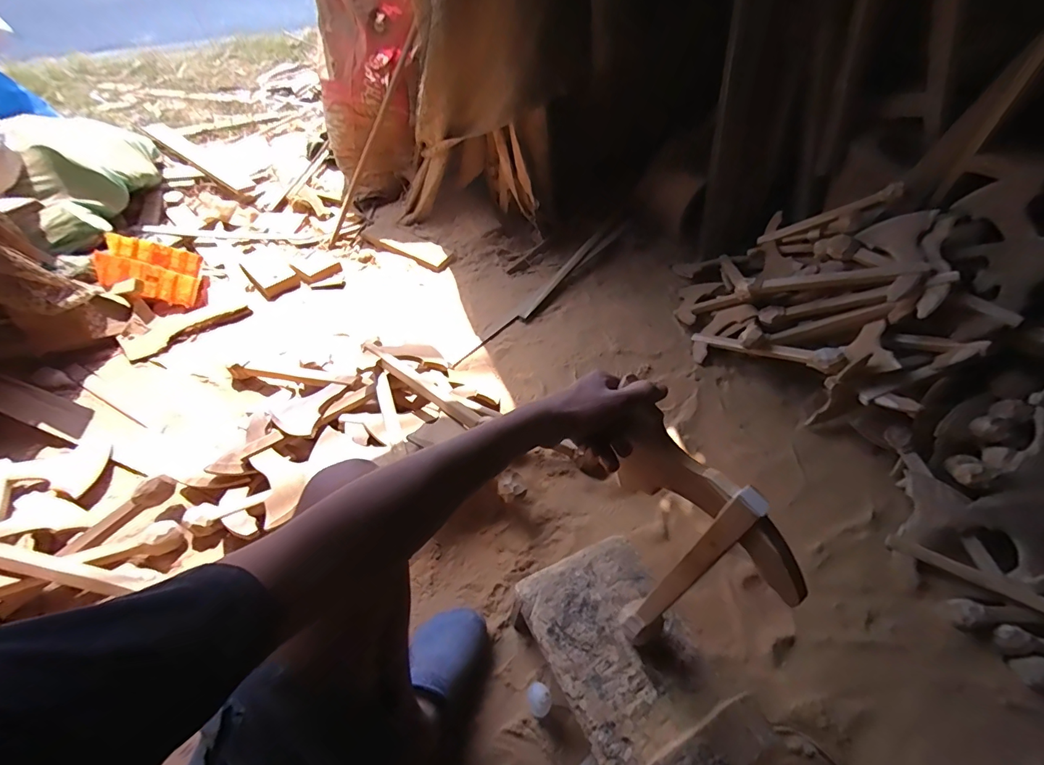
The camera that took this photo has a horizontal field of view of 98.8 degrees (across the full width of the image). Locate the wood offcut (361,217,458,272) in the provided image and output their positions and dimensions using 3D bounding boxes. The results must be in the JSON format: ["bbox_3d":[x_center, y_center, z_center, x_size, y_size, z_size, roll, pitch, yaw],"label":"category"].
[{"bbox_3d":[-0.397,-0.472,1.526,0.370,0.028,0.120,29,54,19],"label":"wood offcut"}]

